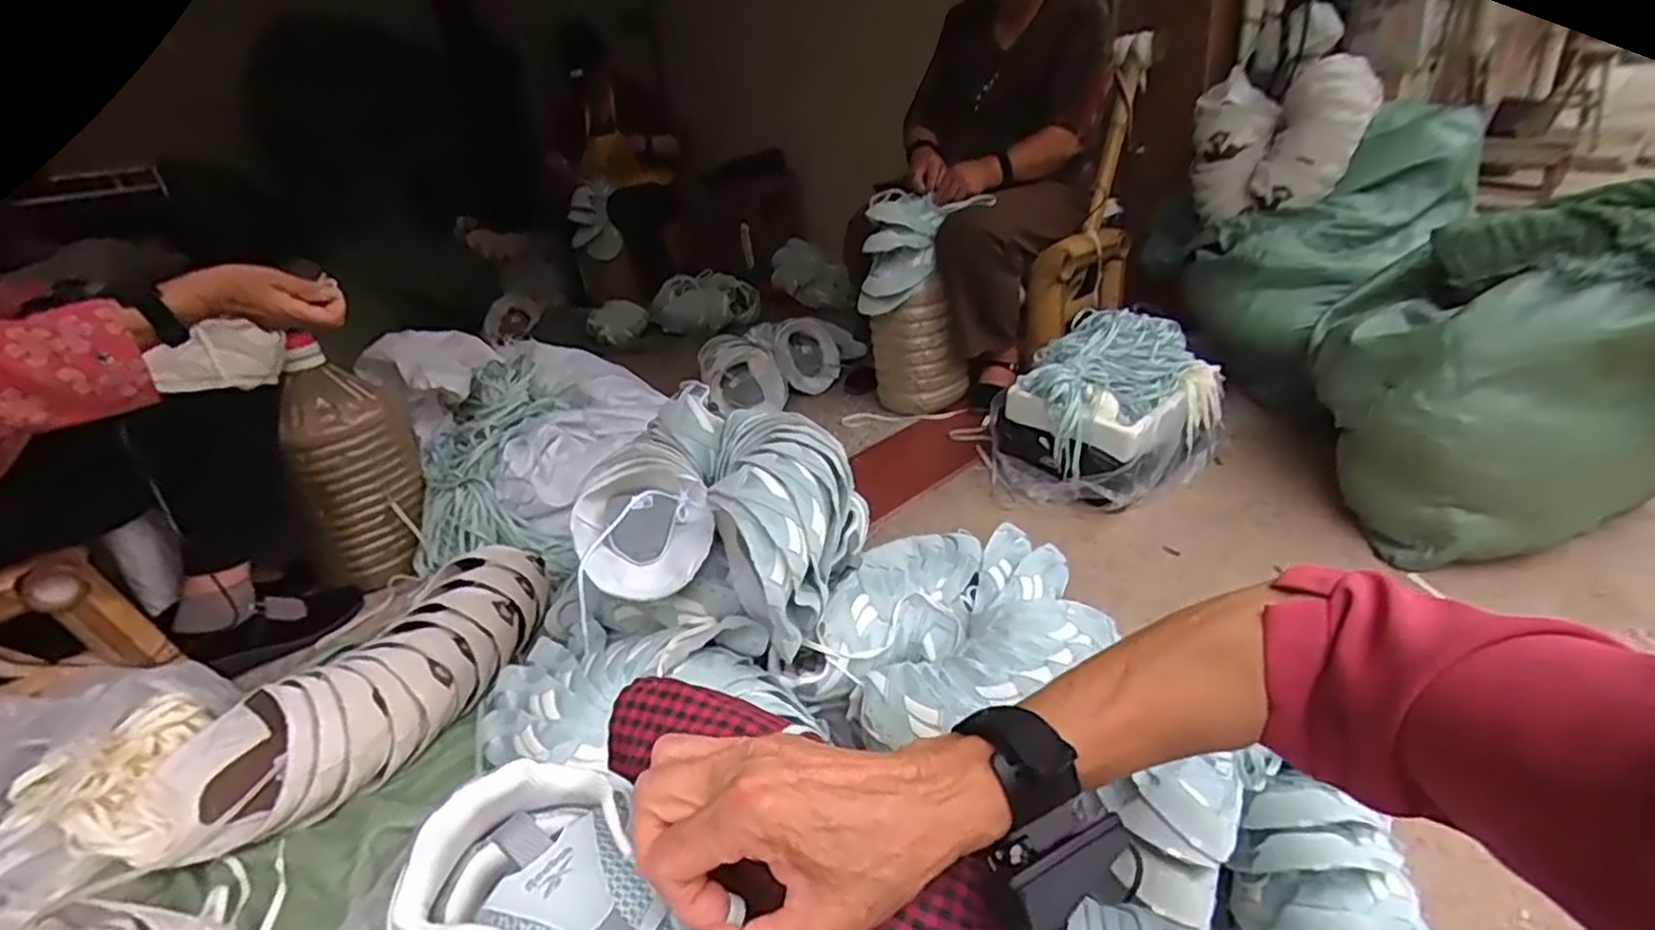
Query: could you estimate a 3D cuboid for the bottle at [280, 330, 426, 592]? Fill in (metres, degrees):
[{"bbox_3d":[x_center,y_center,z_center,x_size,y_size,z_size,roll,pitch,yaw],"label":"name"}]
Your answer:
[{"bbox_3d":[-0.797,-0.002,1.244,0.157,0.413,0.166,-15,14,-20],"label":"bottle"}]

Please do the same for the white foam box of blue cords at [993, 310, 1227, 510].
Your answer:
[{"bbox_3d":[0.522,-0.108,1.414,0.405,0.264,0.322,-24,31,-31],"label":"white foam box of blue cords"}]

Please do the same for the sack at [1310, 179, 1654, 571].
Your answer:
[{"bbox_3d":[1.093,-0.153,1.200,0.543,0.488,0.429,-8,26,-2],"label":"sack"}]

